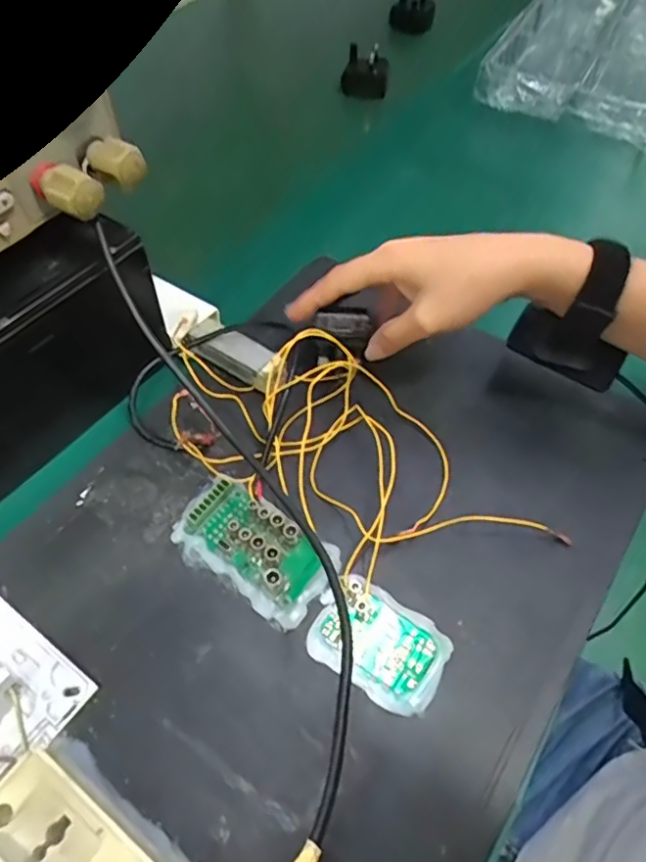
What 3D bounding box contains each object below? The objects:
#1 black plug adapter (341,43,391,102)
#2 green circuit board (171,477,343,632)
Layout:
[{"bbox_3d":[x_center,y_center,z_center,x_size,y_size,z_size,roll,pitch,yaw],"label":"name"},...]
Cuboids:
[{"bbox_3d":[0.045,-0.384,0.637,0.050,0.041,0.046,3,55,1],"label":"black plug adapter"},{"bbox_3d":[-0.040,0.061,0.330,0.092,0.018,0.053,30,60,18],"label":"green circuit board"}]

